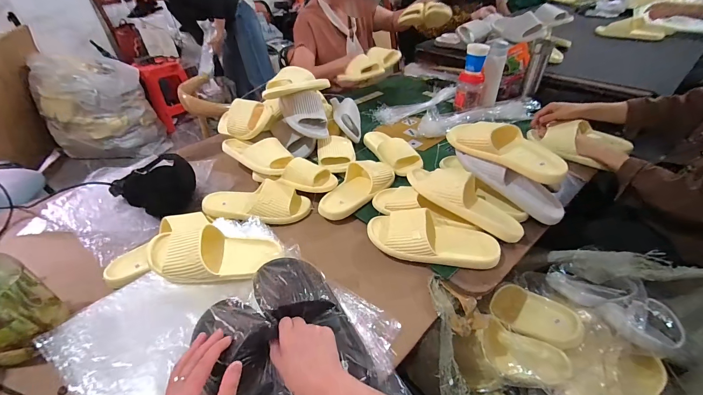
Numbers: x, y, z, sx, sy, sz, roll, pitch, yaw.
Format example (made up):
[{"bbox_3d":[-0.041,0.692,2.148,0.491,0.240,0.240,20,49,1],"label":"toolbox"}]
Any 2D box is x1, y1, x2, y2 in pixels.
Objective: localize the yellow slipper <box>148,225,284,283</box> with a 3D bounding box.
[{"bbox_3d":[-0.252,0.101,0.578,0.242,0.073,0.101,4,38,-12],"label":"yellow slipper"}]

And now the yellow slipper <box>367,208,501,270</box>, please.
[{"bbox_3d":[0.159,0.083,0.618,0.252,0.076,0.095,9,41,15],"label":"yellow slipper"}]

